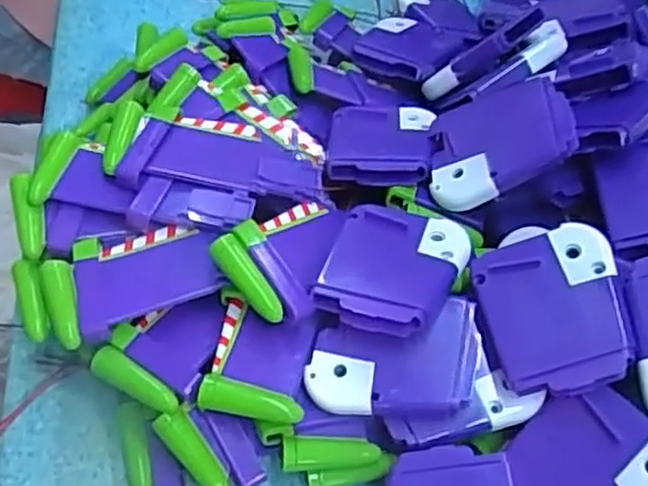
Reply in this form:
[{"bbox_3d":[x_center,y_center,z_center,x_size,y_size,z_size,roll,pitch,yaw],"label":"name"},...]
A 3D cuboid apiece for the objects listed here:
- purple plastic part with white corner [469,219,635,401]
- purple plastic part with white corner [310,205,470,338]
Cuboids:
[{"bbox_3d":[0.086,0.025,0.258,0.050,0.009,0.060,-18,59,12],"label":"purple plastic part with white corner"},{"bbox_3d":[0.026,0.009,0.270,0.050,0.014,0.059,21,55,10],"label":"purple plastic part with white corner"}]

